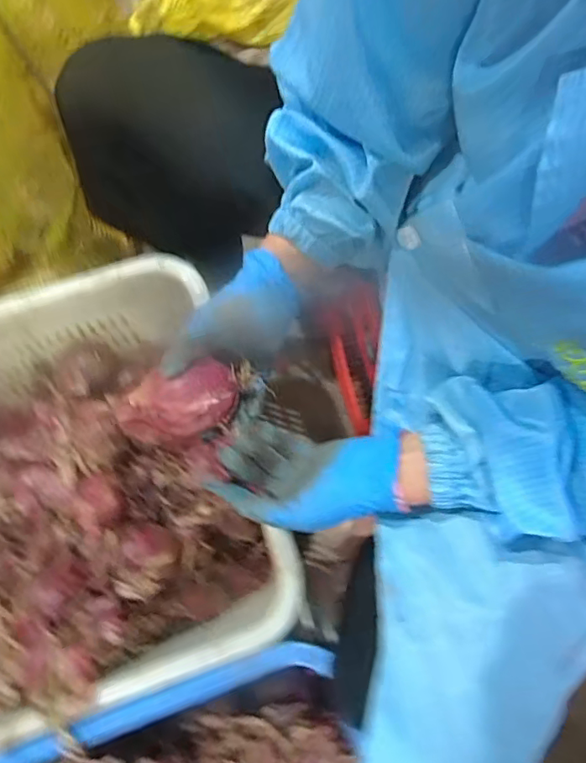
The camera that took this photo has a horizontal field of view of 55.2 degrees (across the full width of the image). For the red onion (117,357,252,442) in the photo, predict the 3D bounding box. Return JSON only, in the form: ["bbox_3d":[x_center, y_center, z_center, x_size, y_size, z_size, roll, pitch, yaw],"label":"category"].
[{"bbox_3d":[-0.092,0.017,0.485,0.116,0.047,0.057,-17,74,-4],"label":"red onion"}]

